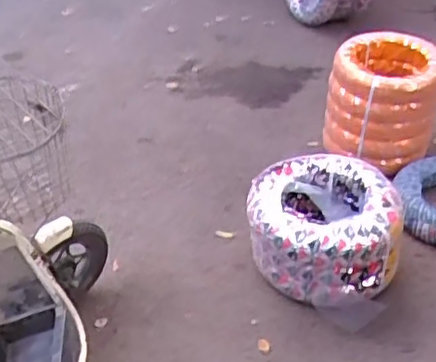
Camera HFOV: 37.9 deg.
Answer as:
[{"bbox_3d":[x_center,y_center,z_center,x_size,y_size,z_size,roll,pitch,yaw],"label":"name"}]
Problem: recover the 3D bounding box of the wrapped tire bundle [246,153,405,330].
[{"bbox_3d":[0.322,0.169,1.936,0.447,0.319,0.394,9,39,14],"label":"wrapped tire bundle"}]

